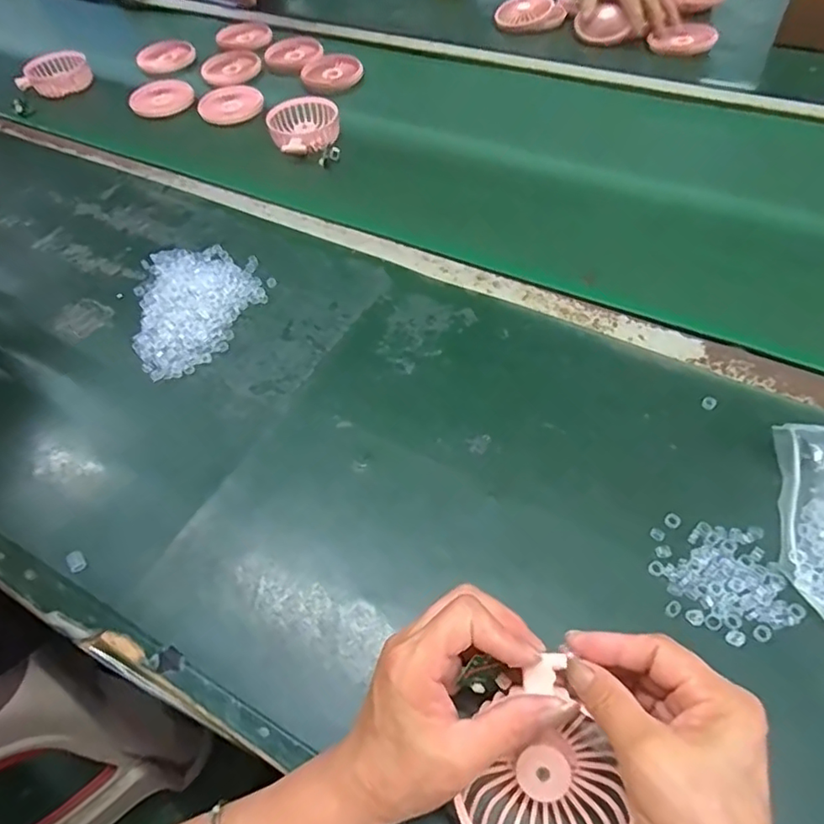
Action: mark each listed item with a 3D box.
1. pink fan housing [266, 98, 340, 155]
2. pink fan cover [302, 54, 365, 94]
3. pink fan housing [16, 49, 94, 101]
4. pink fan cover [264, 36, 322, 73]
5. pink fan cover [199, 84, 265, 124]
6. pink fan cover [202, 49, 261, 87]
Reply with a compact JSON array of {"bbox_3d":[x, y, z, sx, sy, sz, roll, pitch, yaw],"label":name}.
[{"bbox_3d":[-0.136,-0.357,0.723,0.087,0.033,0.092,-19,55,-10],"label":"pink fan housing"},{"bbox_3d":[-0.118,-0.488,0.824,0.083,0.012,0.083,-28,57,-16],"label":"pink fan cover"},{"bbox_3d":[-0.530,-0.497,0.845,0.064,0.039,0.095,34,63,26],"label":"pink fan housing"},{"bbox_3d":[-0.175,-0.538,0.862,0.099,0.014,0.083,24,59,20],"label":"pink fan cover"},{"bbox_3d":[-0.249,-0.419,0.782,0.082,0.010,0.069,-36,74,-17],"label":"pink fan cover"},{"bbox_3d":[-0.275,-0.524,0.869,0.085,0.018,0.084,-20,55,-10],"label":"pink fan cover"}]

